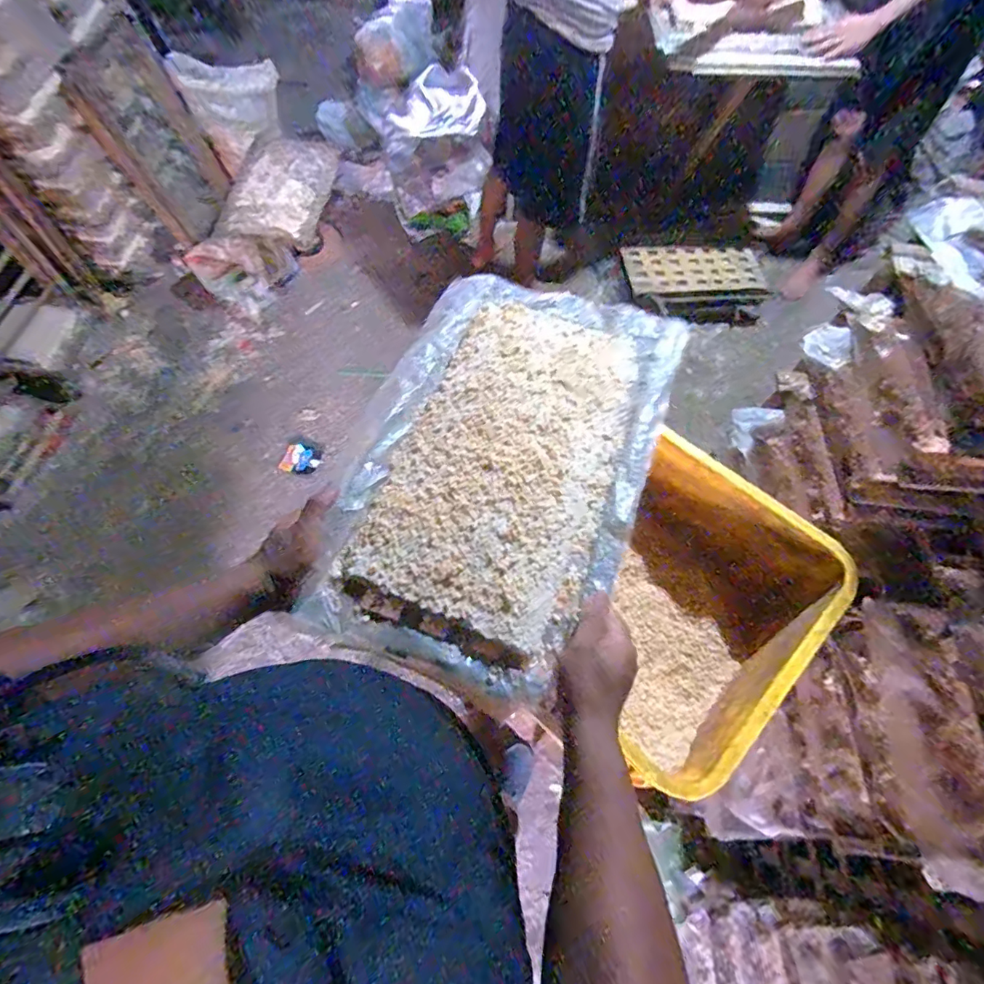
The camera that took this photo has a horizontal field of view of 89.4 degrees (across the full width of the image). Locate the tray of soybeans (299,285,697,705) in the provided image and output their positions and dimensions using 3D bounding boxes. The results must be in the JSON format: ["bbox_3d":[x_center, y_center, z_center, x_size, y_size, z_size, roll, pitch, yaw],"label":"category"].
[{"bbox_3d":[0.018,-0.059,0.610,0.336,0.051,0.543,17,63,10],"label":"tray of soybeans"}]

